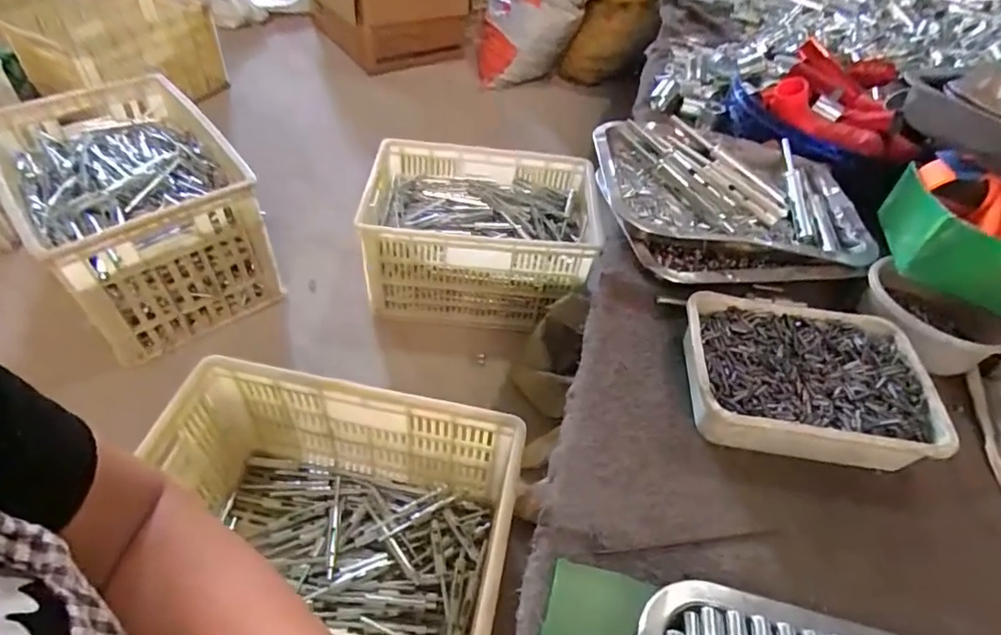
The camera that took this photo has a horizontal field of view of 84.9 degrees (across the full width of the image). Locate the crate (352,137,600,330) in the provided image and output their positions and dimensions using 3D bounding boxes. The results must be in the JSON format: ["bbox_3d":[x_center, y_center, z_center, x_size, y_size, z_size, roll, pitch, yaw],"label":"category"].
[{"bbox_3d":[-0.039,-0.183,1.225,0.469,0.246,0.339,6,47,-1],"label":"crate"}]

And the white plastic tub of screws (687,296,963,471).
[{"bbox_3d":[0.234,0.048,0.428,0.184,0.039,0.128,10,47,3],"label":"white plastic tub of screws"}]

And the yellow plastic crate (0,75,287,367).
[{"bbox_3d":[-0.724,-0.217,1.113,0.349,0.289,0.491,-29,57,-29],"label":"yellow plastic crate"}]

